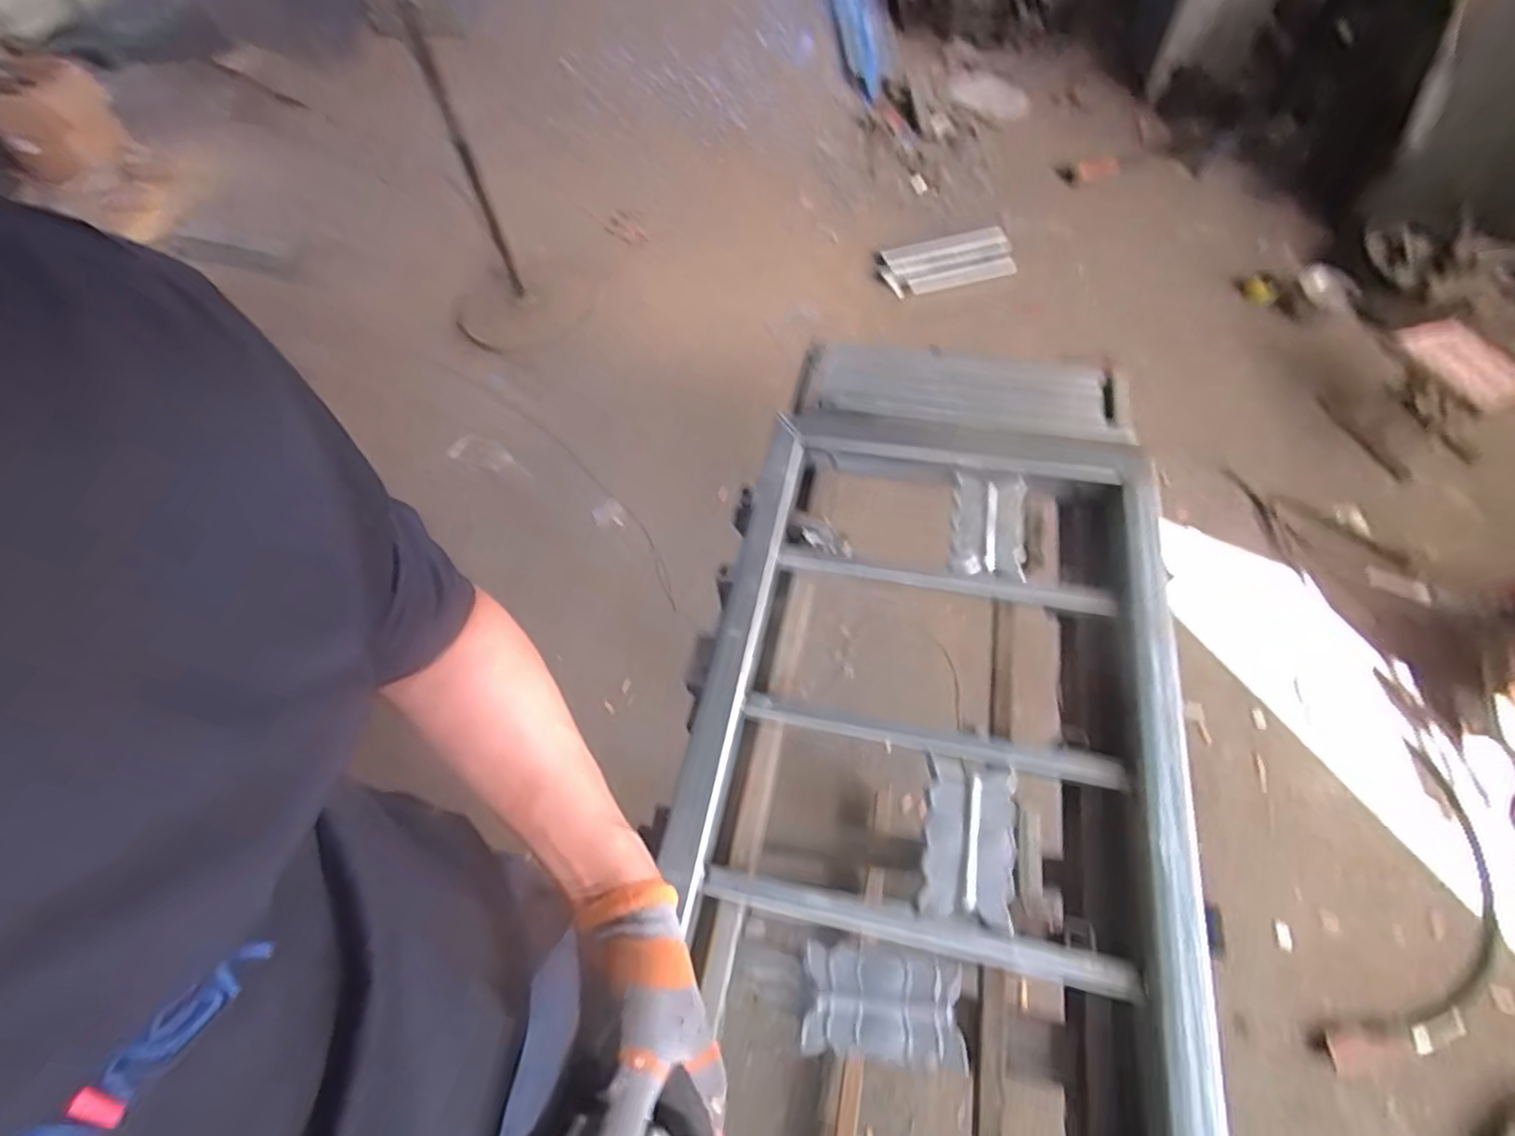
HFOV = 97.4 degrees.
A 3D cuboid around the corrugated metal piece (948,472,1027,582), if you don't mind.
[{"bbox_3d":[0.267,-0.055,0.767,0.080,0.030,0.139,7,59,8],"label":"corrugated metal piece"}]

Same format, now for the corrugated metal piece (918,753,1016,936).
[{"bbox_3d":[0.189,0.241,0.593,0.075,0.013,0.136,10,59,10],"label":"corrugated metal piece"}]

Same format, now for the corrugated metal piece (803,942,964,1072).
[{"bbox_3d":[0.104,0.362,0.549,0.129,0.016,0.072,4,59,6],"label":"corrugated metal piece"}]

